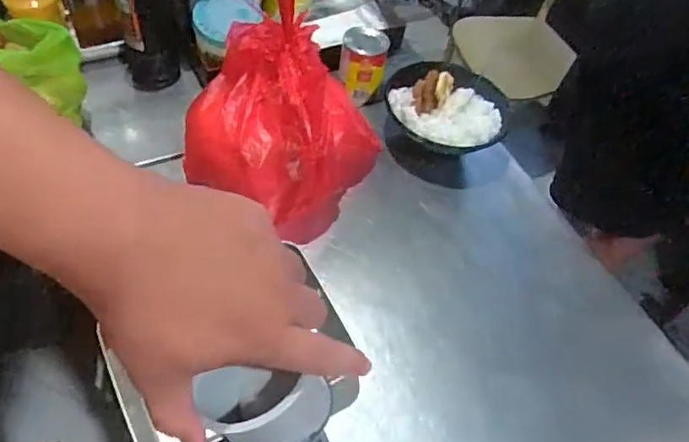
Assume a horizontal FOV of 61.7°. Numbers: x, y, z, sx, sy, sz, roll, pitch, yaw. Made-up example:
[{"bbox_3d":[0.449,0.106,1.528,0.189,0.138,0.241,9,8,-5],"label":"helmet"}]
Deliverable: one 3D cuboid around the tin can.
[{"bbox_3d":[0.029,-0.256,0.949,0.073,0.096,0.069,4,54,-6],"label":"tin can"}]

